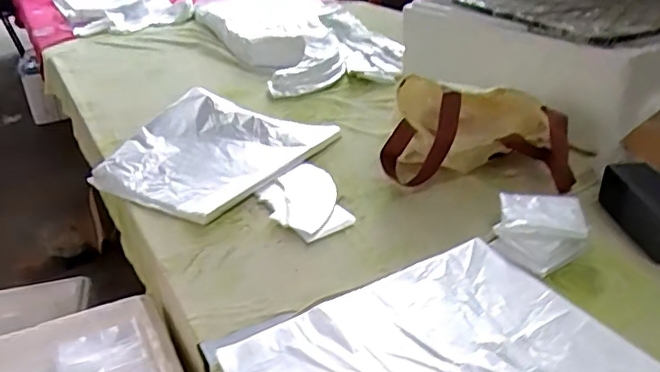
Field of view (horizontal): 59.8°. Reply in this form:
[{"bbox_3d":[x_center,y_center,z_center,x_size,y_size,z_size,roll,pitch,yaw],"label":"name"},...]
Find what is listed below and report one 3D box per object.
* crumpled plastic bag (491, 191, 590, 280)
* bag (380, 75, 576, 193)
[{"bbox_3d":[0.230,0.047,0.625,0.091,0.039,0.111,9,30,20],"label":"crumpled plastic bag"},{"bbox_3d":[0.188,-0.074,0.752,0.225,0.114,0.116,-1,28,3],"label":"bag"}]

